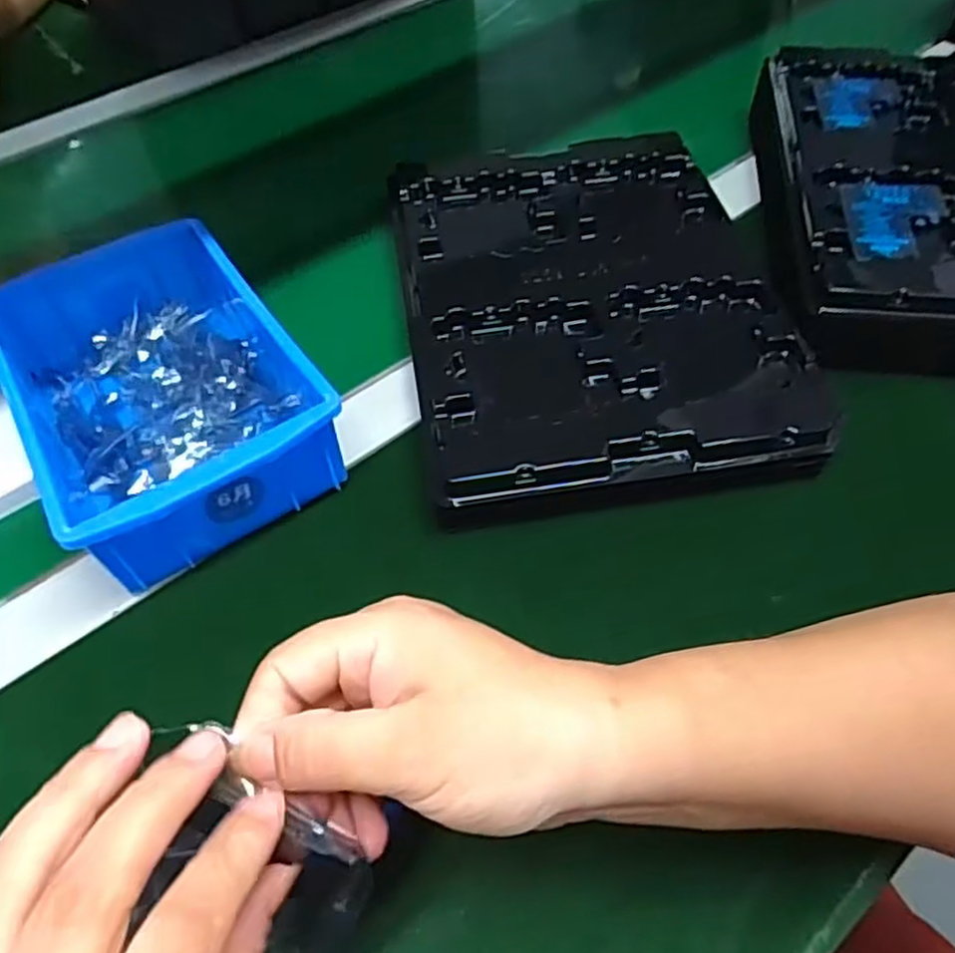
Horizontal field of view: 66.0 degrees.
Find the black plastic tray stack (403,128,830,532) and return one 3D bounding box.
[{"bbox_3d":[0.063,-0.112,0.442,0.206,0.029,0.297,-8,54,-3],"label":"black plastic tray stack"}]

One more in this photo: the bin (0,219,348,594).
[{"bbox_3d":[-0.167,-0.048,0.392,0.134,0.061,0.204,-26,57,-15],"label":"bin"}]

